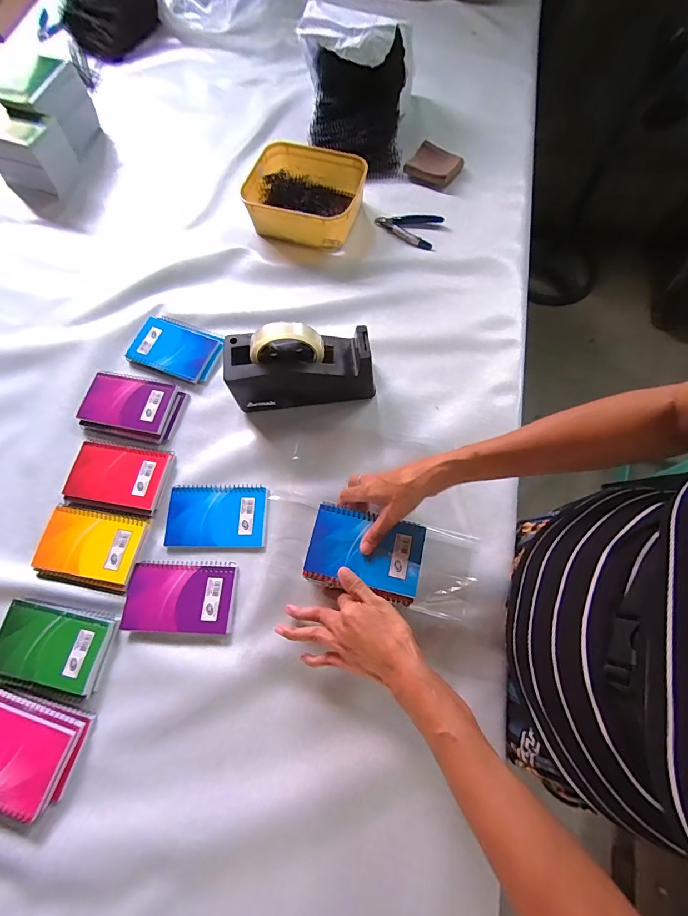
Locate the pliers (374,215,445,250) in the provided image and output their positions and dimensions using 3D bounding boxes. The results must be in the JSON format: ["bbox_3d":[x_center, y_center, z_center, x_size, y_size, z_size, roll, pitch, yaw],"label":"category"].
[{"bbox_3d":[0.111,-0.415,0.699,0.113,0.008,0.074,23,72,10],"label":"pliers"}]

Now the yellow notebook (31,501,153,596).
[{"bbox_3d":[-0.331,0.116,0.512,0.128,0.013,0.099,10,70,6],"label":"yellow notebook"}]

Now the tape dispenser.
[{"bbox_3d":[-0.060,-0.129,0.540,0.193,0.123,0.071,-5,70,0],"label":"tape dispenser"}]

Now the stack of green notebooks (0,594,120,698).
[{"bbox_3d":[-0.352,0.226,0.472,0.135,0.016,0.092,10,70,5],"label":"stack of green notebooks"}]

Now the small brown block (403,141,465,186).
[{"bbox_3d":[0.173,-0.558,0.742,0.093,0.016,0.081,26,73,11],"label":"small brown block"}]

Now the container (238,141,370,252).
[{"bbox_3d":[-0.071,-0.464,0.693,0.198,0.064,0.162,17,71,8],"label":"container"}]

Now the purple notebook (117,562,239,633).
[{"bbox_3d":[-0.205,0.173,0.491,0.131,0.008,0.081,1,70,2],"label":"purple notebook"}]

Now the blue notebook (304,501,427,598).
[{"bbox_3d":[0.026,0.105,0.459,0.129,0.007,0.083,13,71,7],"label":"blue notebook"}]

